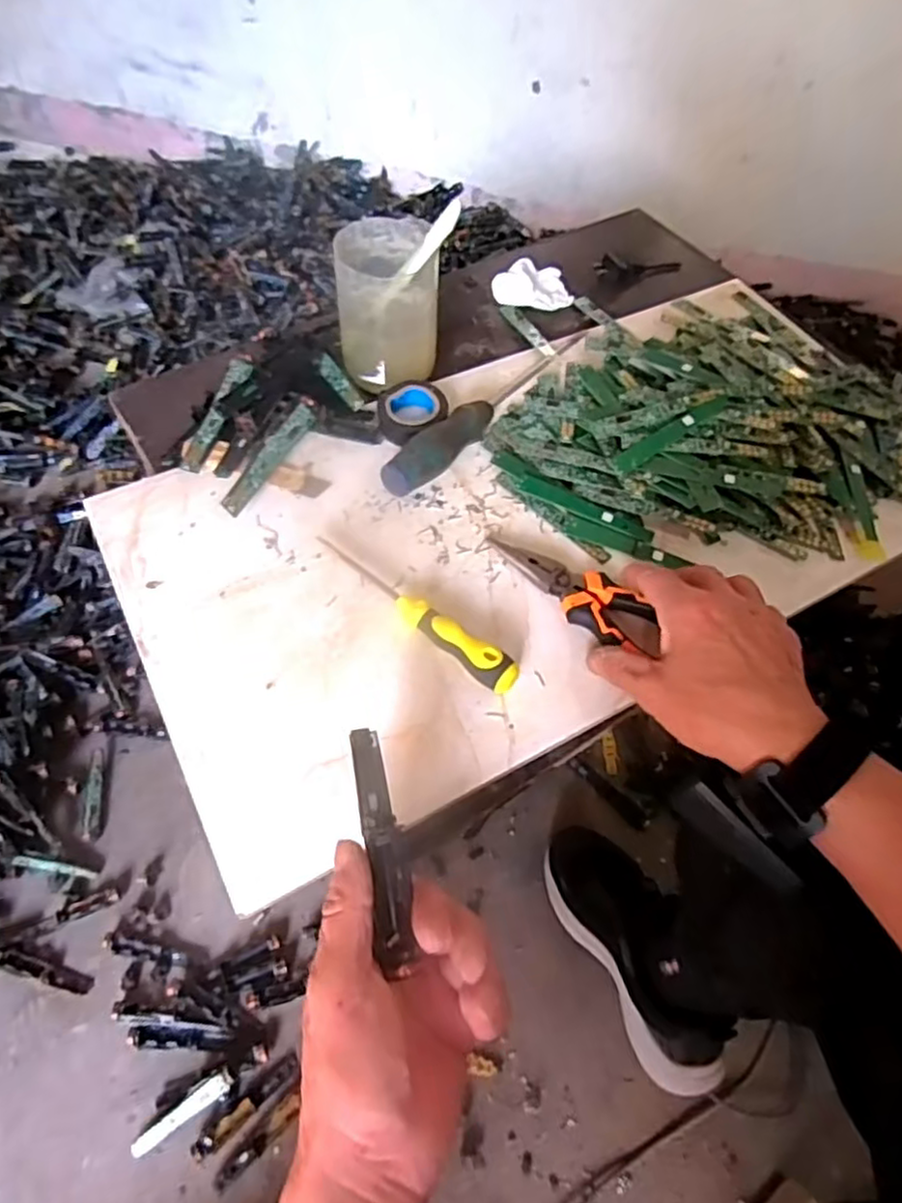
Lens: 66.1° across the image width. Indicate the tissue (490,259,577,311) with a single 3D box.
[{"bbox_3d":[0.074,-0.287,0.631,0.070,0.022,0.053,-18,60,-16],"label":"tissue"}]

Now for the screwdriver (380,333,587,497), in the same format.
[{"bbox_3d":[0.032,-0.151,0.520,0.028,0.028,0.229,33,60,17],"label":"screwdriver"}]

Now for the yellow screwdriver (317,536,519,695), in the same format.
[{"bbox_3d":[-0.024,0.004,0.427,0.156,0.020,0.020,38,62,19],"label":"yellow screwdriver"}]

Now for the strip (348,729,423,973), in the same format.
[{"bbox_3d":[-0.030,0.108,0.311,0.020,0.005,0.100,-5,71,-27],"label":"strip"}]

